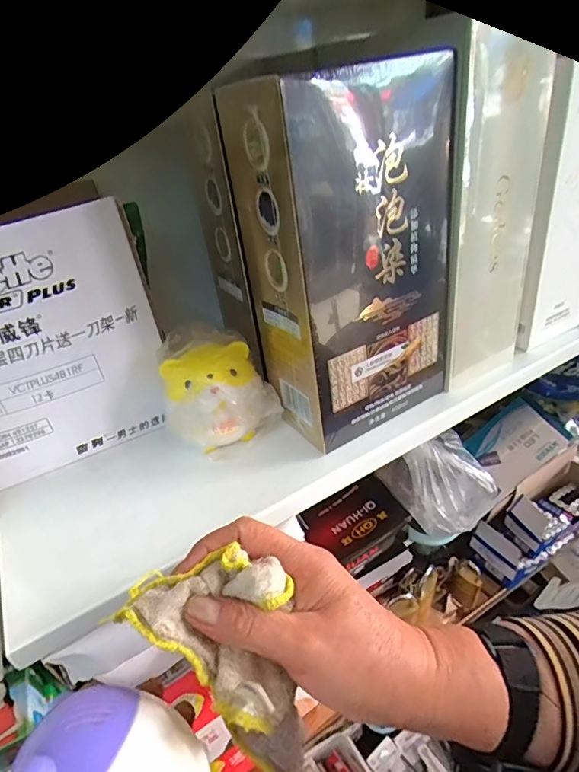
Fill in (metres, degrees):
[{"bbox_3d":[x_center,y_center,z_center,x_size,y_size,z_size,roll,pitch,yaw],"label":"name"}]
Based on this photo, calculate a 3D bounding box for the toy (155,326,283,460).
[{"bbox_3d":[-0.058,0.003,0.386,0.084,0.083,0.063,-14,35,-9],"label":"toy"}]

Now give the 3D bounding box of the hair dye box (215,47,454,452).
[{"bbox_3d":[0.051,-0.094,0.354,0.150,0.234,0.091,-27,39,-25],"label":"hair dye box"}]

